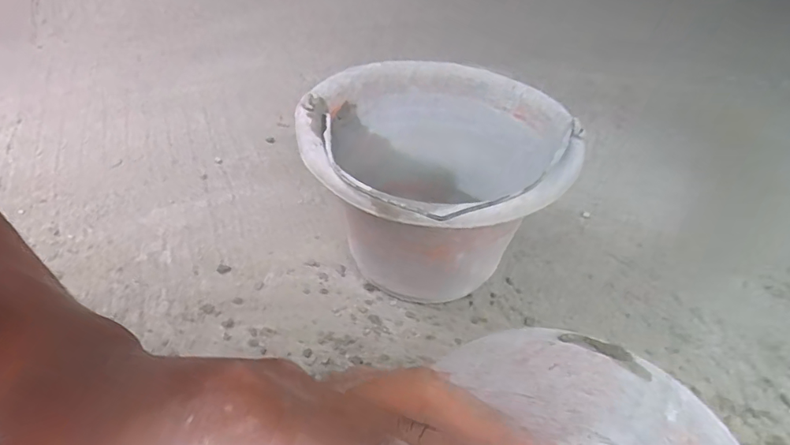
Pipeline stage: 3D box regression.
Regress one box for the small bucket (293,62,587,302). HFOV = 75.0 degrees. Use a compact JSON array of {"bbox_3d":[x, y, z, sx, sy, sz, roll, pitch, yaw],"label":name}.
[{"bbox_3d":[0.032,-0.026,0.496,0.232,0.164,0.239,2,40,-2],"label":"small bucket"}]

